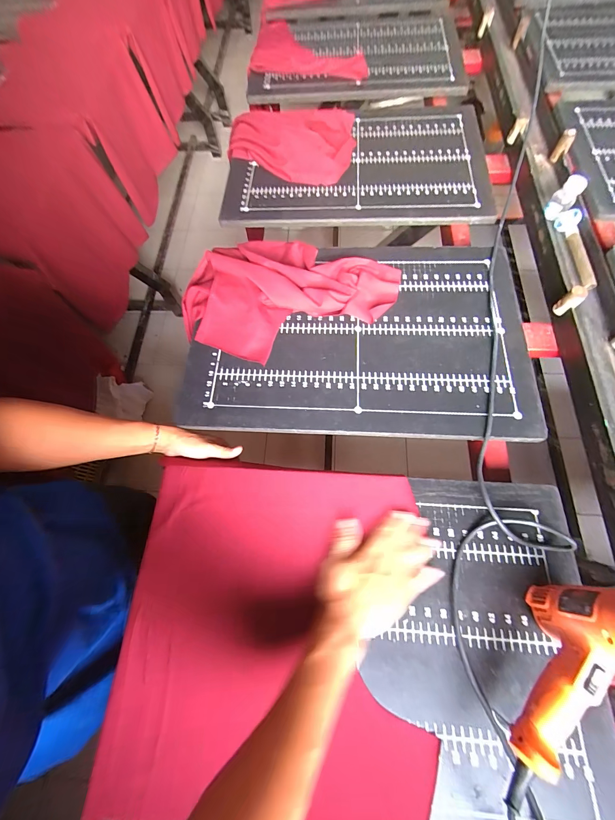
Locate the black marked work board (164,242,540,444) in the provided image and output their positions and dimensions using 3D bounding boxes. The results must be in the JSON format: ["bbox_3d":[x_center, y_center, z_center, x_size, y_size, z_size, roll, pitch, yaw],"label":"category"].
[{"bbox_3d":[0.079,-0.150,0.573,0.604,0.008,0.407,2,69,4],"label":"black marked work board"}]

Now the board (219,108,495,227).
[{"bbox_3d":[0.108,-0.588,0.752,0.612,0.041,0.412,1,68,5],"label":"board"}]

